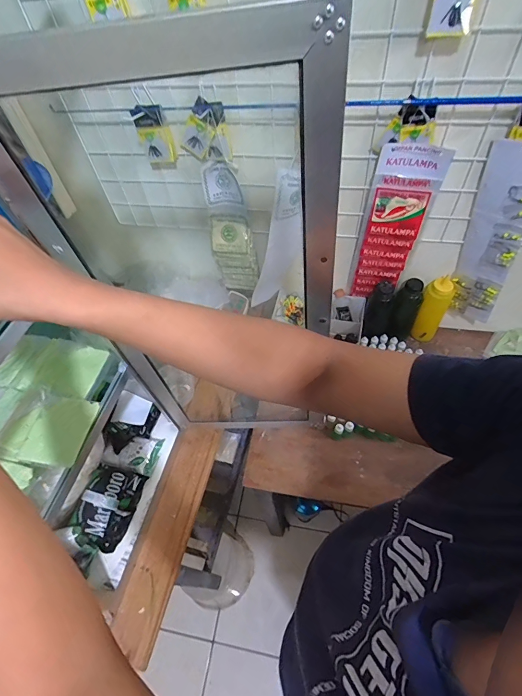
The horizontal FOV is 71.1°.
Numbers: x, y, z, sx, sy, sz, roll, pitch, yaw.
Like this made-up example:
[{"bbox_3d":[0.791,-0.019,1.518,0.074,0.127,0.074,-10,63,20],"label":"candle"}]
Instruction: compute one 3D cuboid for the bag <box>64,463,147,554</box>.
[{"bbox_3d":[-0.271,0.273,0.640,0.087,0.057,0.135,10,56,12],"label":"bag"}]

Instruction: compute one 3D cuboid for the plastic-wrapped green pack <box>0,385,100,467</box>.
[{"bbox_3d":[-0.311,0.113,0.533,0.120,0.016,0.104,7,56,10],"label":"plastic-wrapped green pack"}]

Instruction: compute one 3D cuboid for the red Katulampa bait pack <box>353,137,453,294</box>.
[{"bbox_3d":[0.273,-0.240,0.760,0.121,0.358,0.028,6,56,9],"label":"red Katulampa bait pack"}]

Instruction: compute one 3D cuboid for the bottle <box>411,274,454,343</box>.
[{"bbox_3d":[0.422,-0.090,0.907,0.065,0.176,0.055,25,61,21],"label":"bottle"}]

